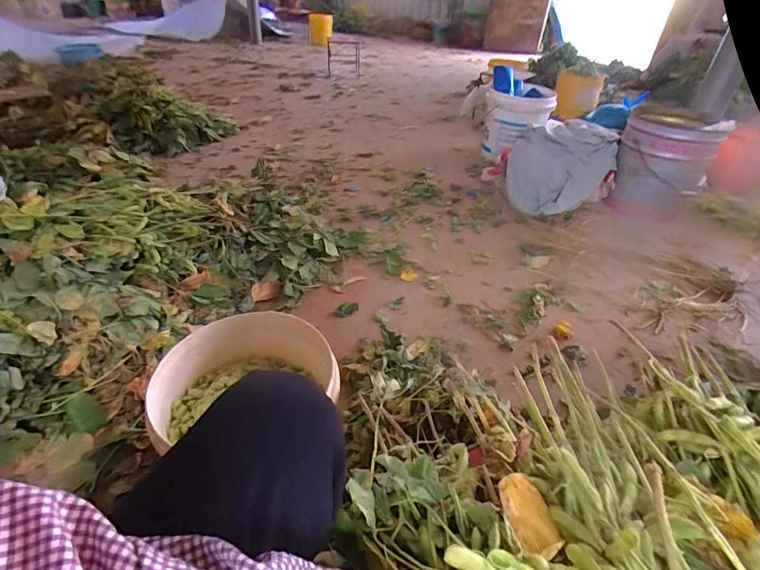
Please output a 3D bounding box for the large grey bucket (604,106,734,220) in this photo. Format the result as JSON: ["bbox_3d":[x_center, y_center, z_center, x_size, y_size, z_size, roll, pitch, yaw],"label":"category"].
[{"bbox_3d":[1.056,-0.475,1.534,0.296,0.298,0.364,27,42,26],"label":"large grey bucket"}]

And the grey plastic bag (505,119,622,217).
[{"bbox_3d":[0.664,-0.439,1.525,0.344,0.248,0.348,23,40,22],"label":"grey plastic bag"}]

